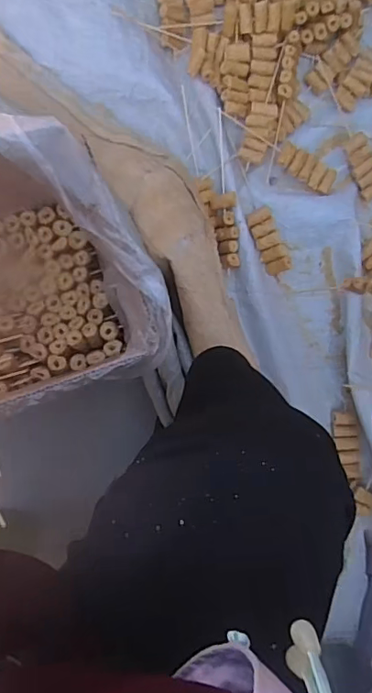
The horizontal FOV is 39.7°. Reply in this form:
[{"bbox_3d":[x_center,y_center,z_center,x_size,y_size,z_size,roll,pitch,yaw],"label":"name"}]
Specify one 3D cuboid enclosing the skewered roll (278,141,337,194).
[{"bbox_3d":[0.181,-0.263,0.766,0.100,0.019,0.039,25,84,-23],"label":"skewered roll"}]

